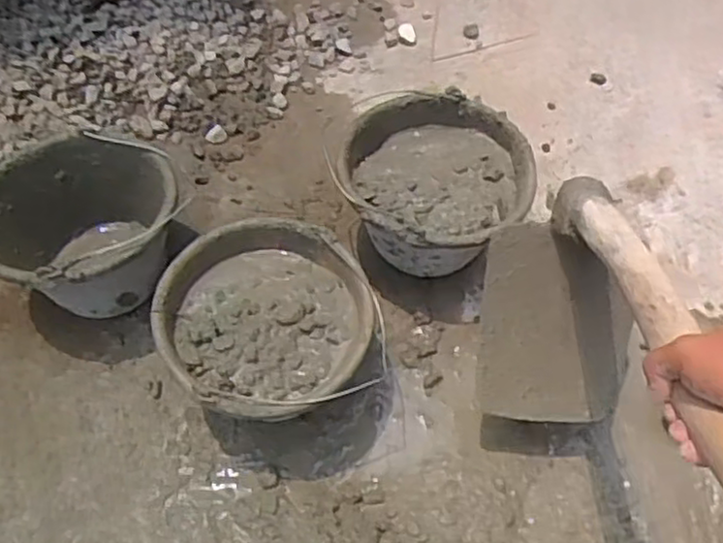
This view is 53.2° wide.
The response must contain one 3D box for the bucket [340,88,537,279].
[{"bbox_3d":[0.102,-0.095,0.982,0.234,0.189,0.210,-17,58,-7],"label":"bucket"}]

